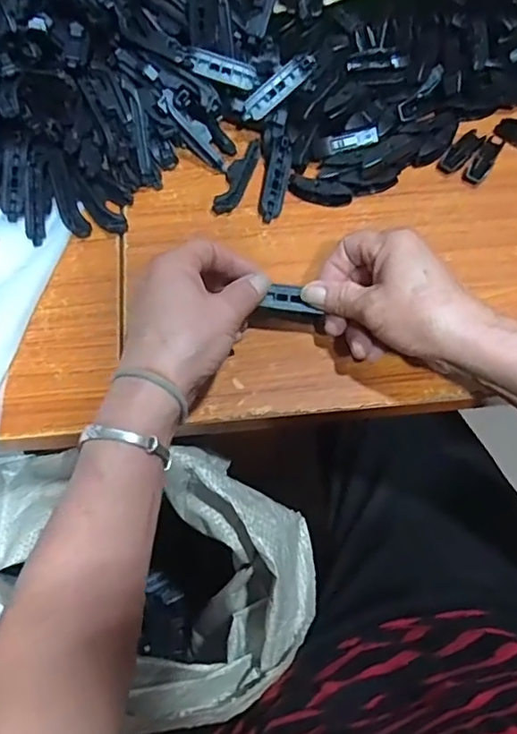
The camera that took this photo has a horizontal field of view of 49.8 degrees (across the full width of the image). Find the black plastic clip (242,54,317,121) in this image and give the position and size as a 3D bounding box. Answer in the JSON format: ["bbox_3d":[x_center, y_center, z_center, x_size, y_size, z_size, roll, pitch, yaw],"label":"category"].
[{"bbox_3d":[0.018,-0.232,0.461,0.076,0.013,0.020,-42,73,0],"label":"black plastic clip"}]

